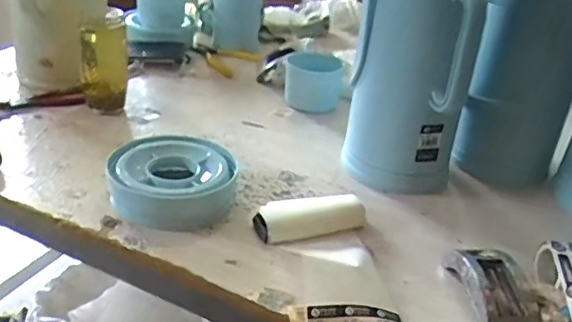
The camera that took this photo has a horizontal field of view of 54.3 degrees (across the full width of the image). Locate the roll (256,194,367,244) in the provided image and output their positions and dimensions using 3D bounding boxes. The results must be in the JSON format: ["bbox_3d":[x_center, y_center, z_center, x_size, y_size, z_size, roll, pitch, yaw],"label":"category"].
[{"bbox_3d":[0.030,0.068,0.687,0.136,0.036,0.052,-6,32,-22],"label":"roll"}]

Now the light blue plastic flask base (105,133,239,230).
[{"bbox_3d":[-0.143,0.020,0.704,0.157,0.061,0.141,4,29,-6],"label":"light blue plastic flask base"}]

